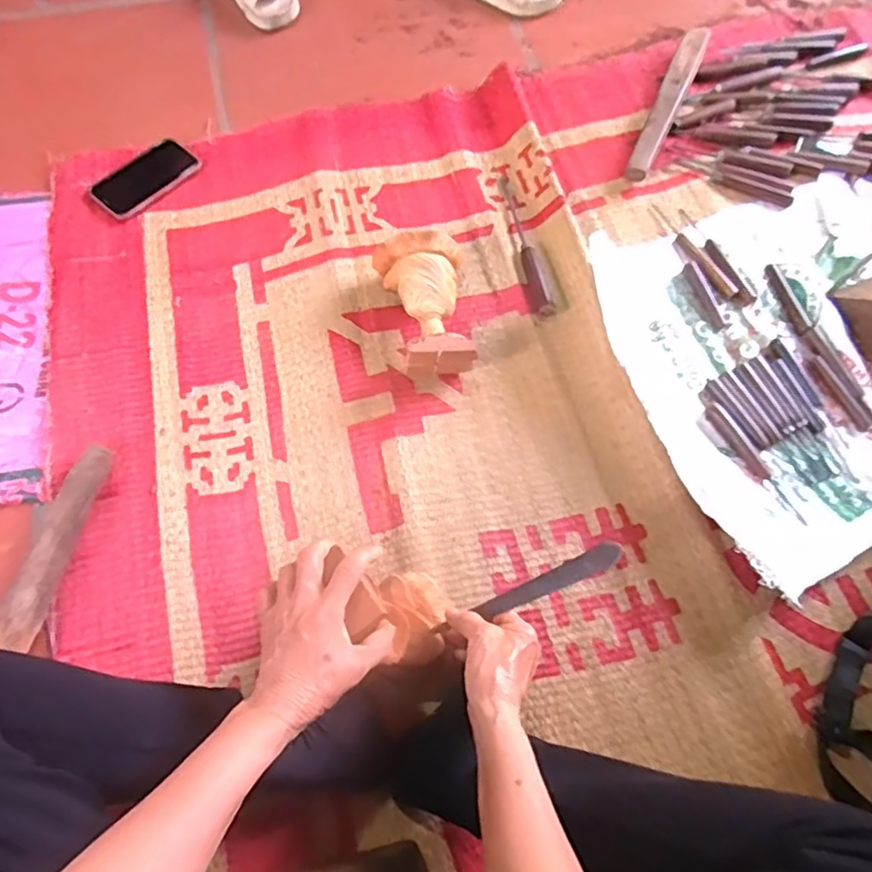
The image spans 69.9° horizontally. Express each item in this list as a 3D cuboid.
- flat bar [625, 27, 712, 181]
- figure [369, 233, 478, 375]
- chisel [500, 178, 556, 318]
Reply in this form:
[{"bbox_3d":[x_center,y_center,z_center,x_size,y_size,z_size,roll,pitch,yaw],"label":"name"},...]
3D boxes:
[{"bbox_3d":[0.364,-0.522,0.974,0.040,0.039,0.317,25,70,8],"label":"flat bar"},{"bbox_3d":[-0.011,-0.167,0.800,0.112,0.081,0.176,-8,69,-5],"label":"figure"},{"bbox_3d":[0.123,-0.273,0.881,0.032,0.026,0.249,-12,69,-6],"label":"chisel"}]

